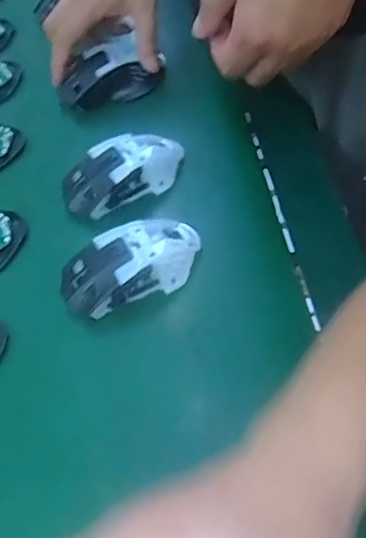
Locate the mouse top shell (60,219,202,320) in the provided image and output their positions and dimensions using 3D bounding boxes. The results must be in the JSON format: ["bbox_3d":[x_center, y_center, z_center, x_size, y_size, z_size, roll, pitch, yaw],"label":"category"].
[{"bbox_3d":[-0.041,-0.003,0.469,0.116,0.047,0.057,-23,58,-9],"label":"mouse top shell"}]

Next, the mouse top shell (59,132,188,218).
[{"bbox_3d":[-0.053,-0.087,0.523,0.113,0.041,0.057,-22,58,-9],"label":"mouse top shell"}]

